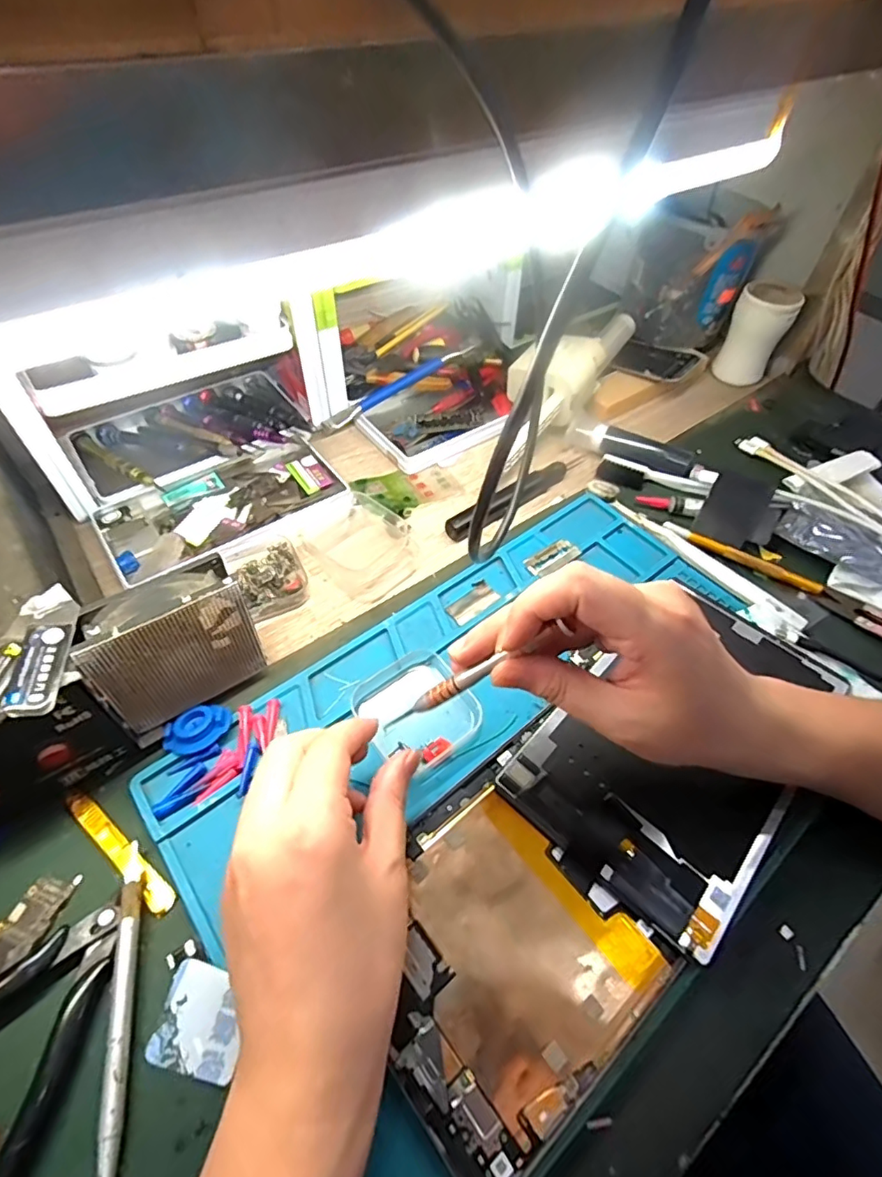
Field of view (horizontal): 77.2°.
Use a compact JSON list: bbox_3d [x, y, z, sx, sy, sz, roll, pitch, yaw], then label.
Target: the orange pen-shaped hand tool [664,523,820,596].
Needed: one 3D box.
[{"bbox_3d":[0.224,-0.025,0.412,0.114,0.004,0.010,28,56,19],"label":"orange pen-shaped hand tool"}]

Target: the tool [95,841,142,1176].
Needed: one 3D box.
[{"bbox_3d":[-0.137,0.185,0.235,0.009,0.010,0.143,-10,53,-9],"label":"tool"}]

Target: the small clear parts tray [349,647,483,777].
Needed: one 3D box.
[{"bbox_3d":[-0.013,0.069,0.324,0.062,0.015,0.065,-34,60,-25],"label":"small clear parts tray"}]

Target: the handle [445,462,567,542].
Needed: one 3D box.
[{"bbox_3d":[0.055,-0.073,0.441,0.120,0.018,0.019,-31,59,-23],"label":"handle"}]

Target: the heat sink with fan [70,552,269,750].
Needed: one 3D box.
[{"bbox_3d":[-0.144,0.034,0.302,0.082,0.085,0.029,-33,59,-24],"label":"heat sink with fan"}]

